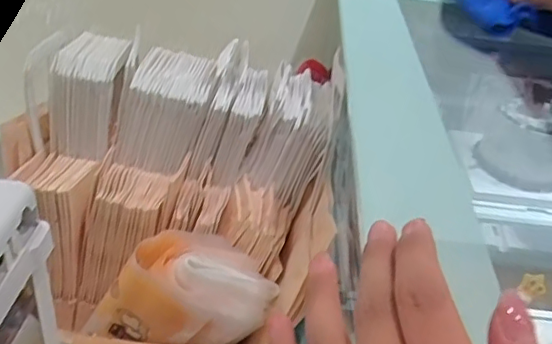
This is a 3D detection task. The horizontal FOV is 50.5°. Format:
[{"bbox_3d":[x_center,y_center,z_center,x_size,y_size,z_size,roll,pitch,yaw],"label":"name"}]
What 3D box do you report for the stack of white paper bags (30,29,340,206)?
[{"bbox_3d":[-0.091,-0.049,0.557,0.271,0.126,0.117,11,33,7],"label":"stack of white paper bags"}]

